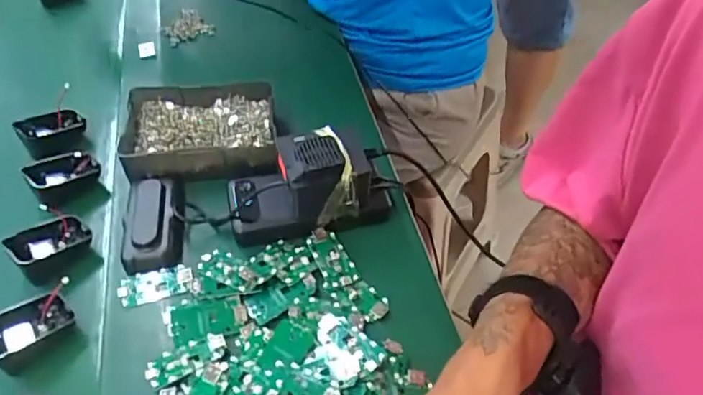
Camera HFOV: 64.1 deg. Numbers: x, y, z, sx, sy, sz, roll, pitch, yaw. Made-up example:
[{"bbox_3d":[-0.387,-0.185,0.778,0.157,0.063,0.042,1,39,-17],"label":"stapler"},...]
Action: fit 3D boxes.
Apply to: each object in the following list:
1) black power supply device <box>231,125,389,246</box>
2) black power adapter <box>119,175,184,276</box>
[{"bbox_3d":[-0.043,-0.018,0.540,0.152,0.071,0.076,-11,50,-7],"label":"black power supply device"},{"bbox_3d":[-0.193,0.020,0.543,0.057,0.025,0.112,-13,50,-8],"label":"black power adapter"}]

